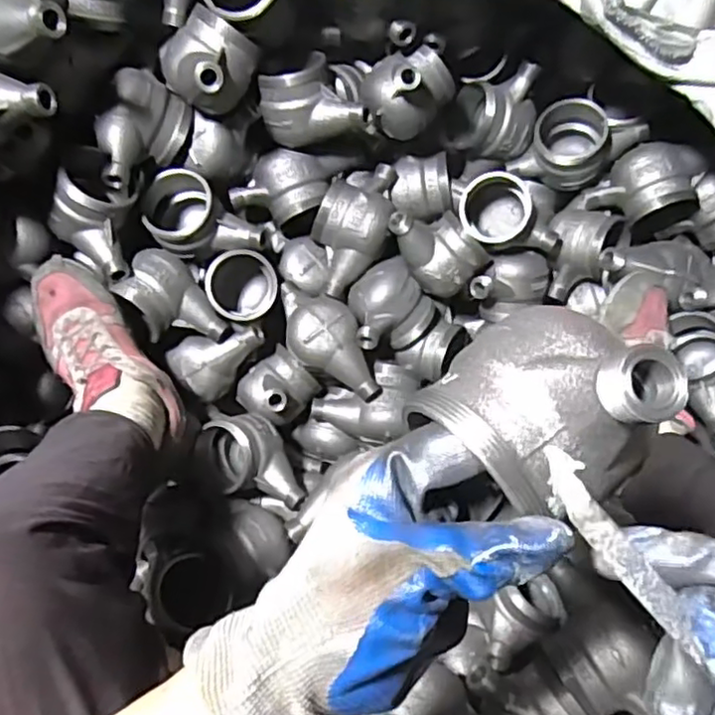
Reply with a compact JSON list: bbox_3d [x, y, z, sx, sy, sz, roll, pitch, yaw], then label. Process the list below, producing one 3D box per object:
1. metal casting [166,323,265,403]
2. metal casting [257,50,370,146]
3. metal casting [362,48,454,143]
[{"bbox_3d":[-0.159,-0.001,0.762,0.104,0.061,0.059,-36,71,-16],"label":"metal casting"},{"bbox_3d":[-0.046,-0.272,0.711,0.101,0.076,0.078,-18,102,16],"label":"metal casting"},{"bbox_3d":[0.053,-0.282,0.695,0.092,0.084,0.065,8,66,2],"label":"metal casting"}]

